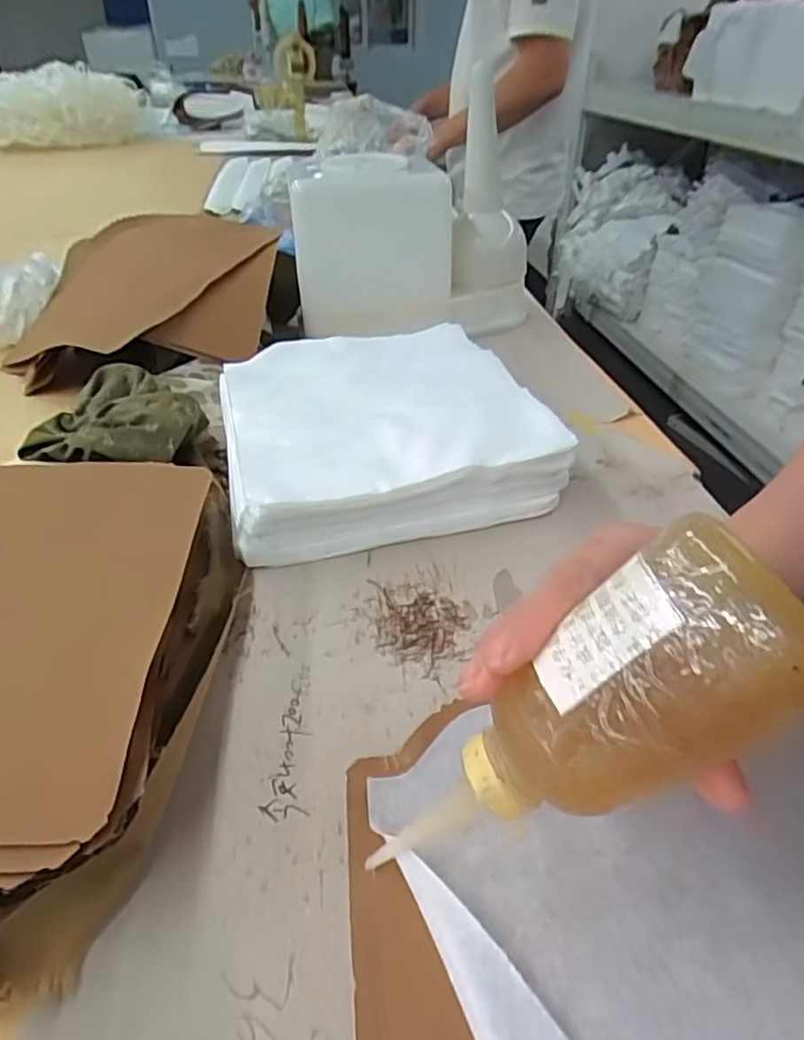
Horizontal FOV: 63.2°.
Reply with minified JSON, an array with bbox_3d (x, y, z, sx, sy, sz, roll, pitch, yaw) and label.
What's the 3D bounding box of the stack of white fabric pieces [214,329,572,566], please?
[{"bbox_3d":[-0.020,-0.072,0.487,0.215,0.055,0.226,-10,38,-13],"label":"stack of white fabric pieces"}]

